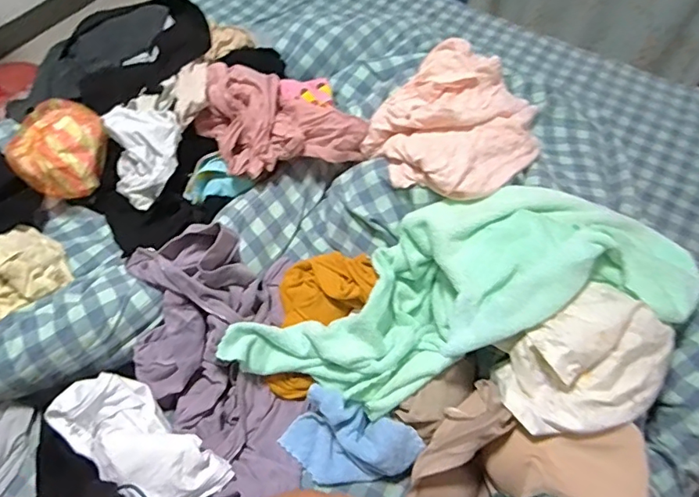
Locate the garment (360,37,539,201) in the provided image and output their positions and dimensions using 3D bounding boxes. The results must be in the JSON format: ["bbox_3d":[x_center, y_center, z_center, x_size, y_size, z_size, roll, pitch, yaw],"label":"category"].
[{"bbox_3d":[0.197,-0.234,0.948,0.280,0.089,0.311,37,62,20],"label":"garment"}]

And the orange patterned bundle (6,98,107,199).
[{"bbox_3d":[-0.588,-0.205,1.038,0.177,0.089,0.195,-26,61,-19],"label":"orange patterned bundle"}]

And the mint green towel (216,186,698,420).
[{"bbox_3d":[0.180,0.076,0.856,0.751,0.172,0.287,-21,58,5],"label":"mint green towel"}]

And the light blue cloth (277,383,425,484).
[{"bbox_3d":[-0.001,0.320,0.828,0.214,0.086,0.119,20,57,10],"label":"light blue cloth"}]

